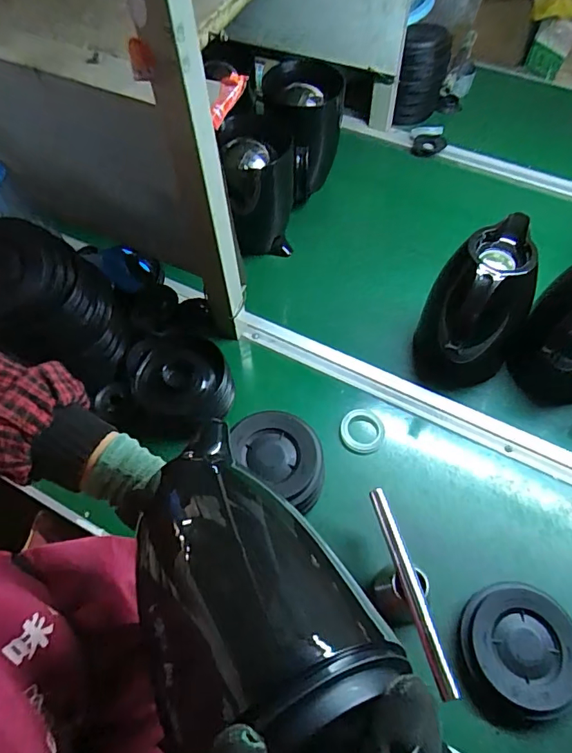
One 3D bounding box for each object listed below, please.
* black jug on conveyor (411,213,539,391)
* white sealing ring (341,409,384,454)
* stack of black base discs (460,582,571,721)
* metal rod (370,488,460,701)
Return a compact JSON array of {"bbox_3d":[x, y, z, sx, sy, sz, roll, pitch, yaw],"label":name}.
[{"bbox_3d":[0.241,-0.088,0.611,0.111,0.193,0.112,26,62,16],"label":"black jug on conveyor"},{"bbox_3d":[0.101,0.071,0.637,0.056,0.017,0.054,-1,58,1],"label":"white sealing ring"},{"bbox_3d":[0.237,0.274,0.492,0.107,0.033,0.115,-6,58,-3],"label":"stack of black base discs"},{"bbox_3d":[0.126,0.210,0.491,0.017,0.014,0.197,-13,59,-7],"label":"metal rod"}]

